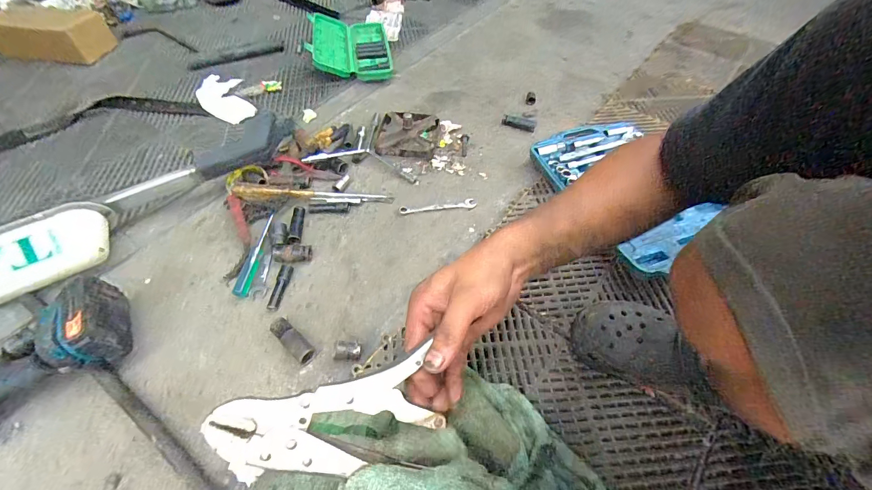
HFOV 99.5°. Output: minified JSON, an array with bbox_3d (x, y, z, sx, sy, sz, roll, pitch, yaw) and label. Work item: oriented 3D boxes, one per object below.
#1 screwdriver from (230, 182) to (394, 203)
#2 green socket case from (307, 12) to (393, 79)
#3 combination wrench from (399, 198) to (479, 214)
[{"bbox_3d":[-0.235,-0.101,0.707,0.295,0.027,0.035,-1,53,-3],"label":"screwdriver"},{"bbox_3d":[-0.238,-0.559,1.023,0.214,0.058,0.295,-8,53,-5],"label":"green socket case"},{"bbox_3d":[0.004,-0.077,0.715,0.144,0.005,0.022,-4,53,-5],"label":"combination wrench"}]

